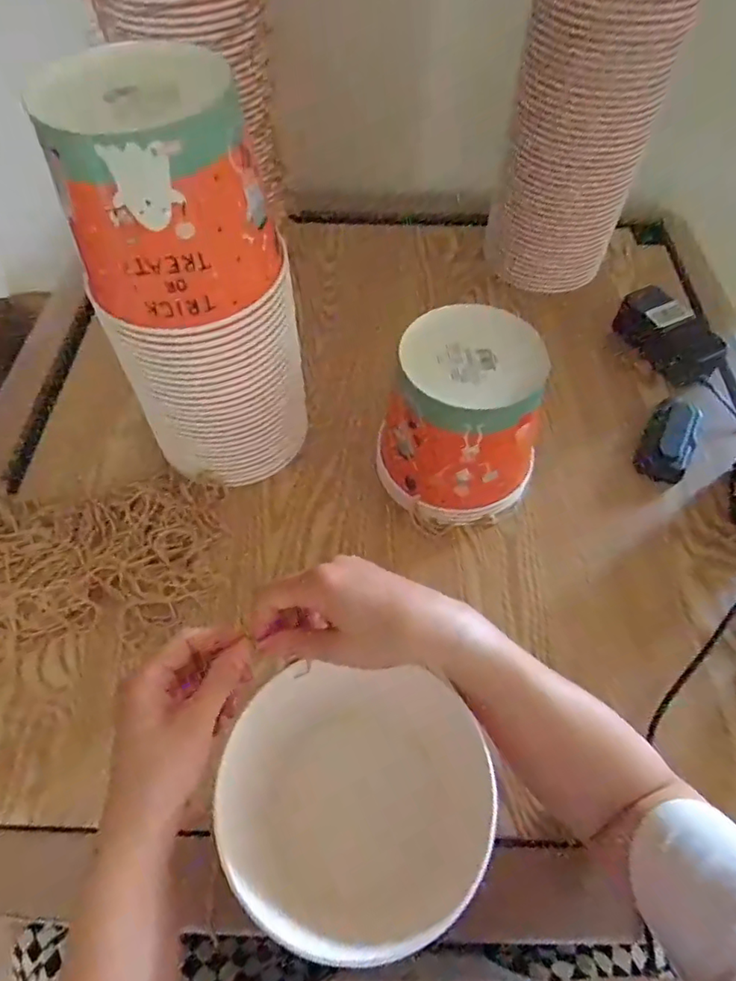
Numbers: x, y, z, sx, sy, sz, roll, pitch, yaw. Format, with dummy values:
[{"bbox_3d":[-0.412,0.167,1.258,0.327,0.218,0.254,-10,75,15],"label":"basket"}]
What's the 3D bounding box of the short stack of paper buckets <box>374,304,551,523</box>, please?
[{"bbox_3d":[0.096,-0.064,0.551,0.143,0.156,0.138,19,58,12],"label":"short stack of paper buckets"}]

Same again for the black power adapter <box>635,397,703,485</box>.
[{"bbox_3d":[0.333,-0.061,0.633,0.055,0.023,0.112,26,59,16],"label":"black power adapter"}]

